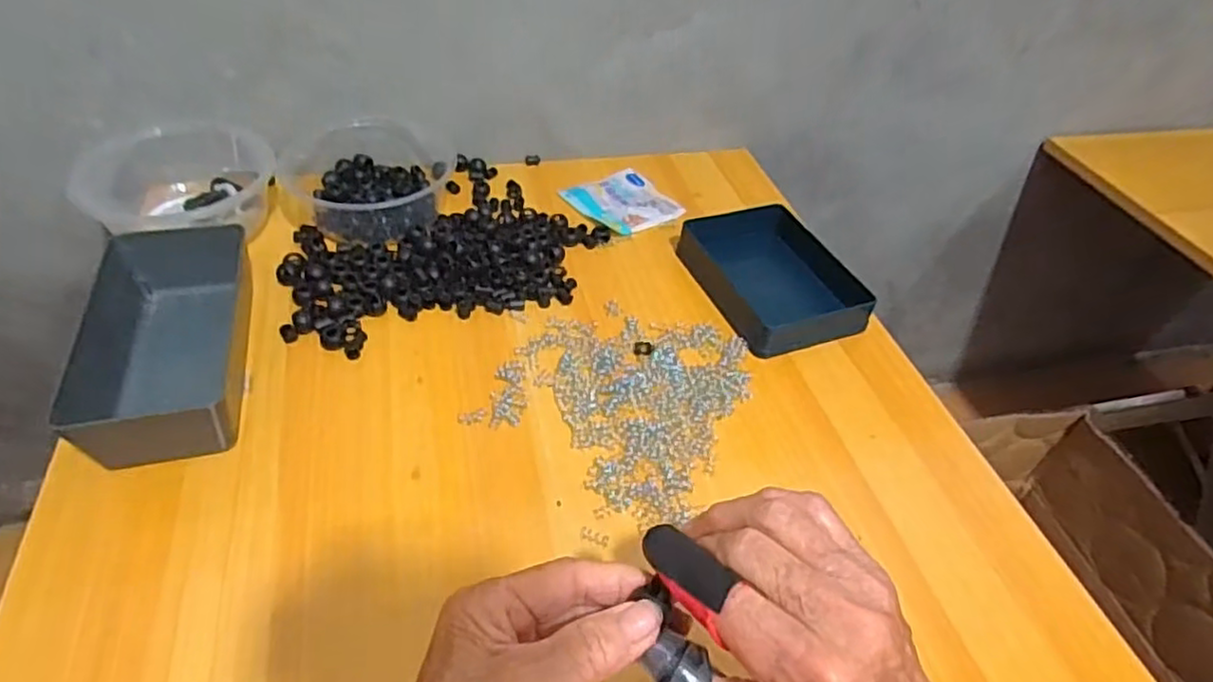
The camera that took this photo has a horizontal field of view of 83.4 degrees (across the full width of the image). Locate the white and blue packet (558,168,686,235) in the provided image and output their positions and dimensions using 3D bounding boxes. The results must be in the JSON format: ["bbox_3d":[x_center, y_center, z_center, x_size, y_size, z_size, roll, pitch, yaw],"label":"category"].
[{"bbox_3d":[0.017,-0.136,0.666,0.093,0.005,0.093,-25,53,-29],"label":"white and blue packet"}]

